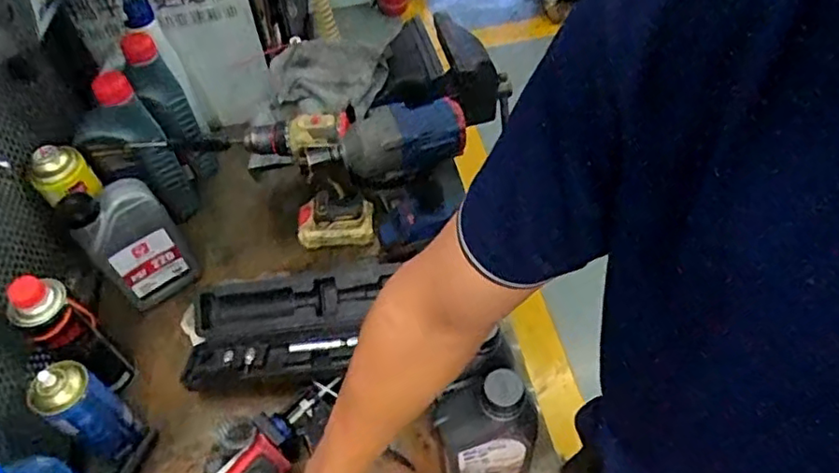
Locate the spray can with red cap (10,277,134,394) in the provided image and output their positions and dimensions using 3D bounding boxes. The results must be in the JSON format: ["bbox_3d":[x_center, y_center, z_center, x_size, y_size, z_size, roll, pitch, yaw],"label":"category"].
[{"bbox_3d":[-0.423,0.127,0.751,0.057,0.202,0.057,-2,53,3],"label":"spray can with red cap"}]

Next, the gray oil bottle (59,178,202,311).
[{"bbox_3d":[-0.392,0.010,0.845,0.111,0.189,0.060,-31,56,-18],"label":"gray oil bottle"}]

